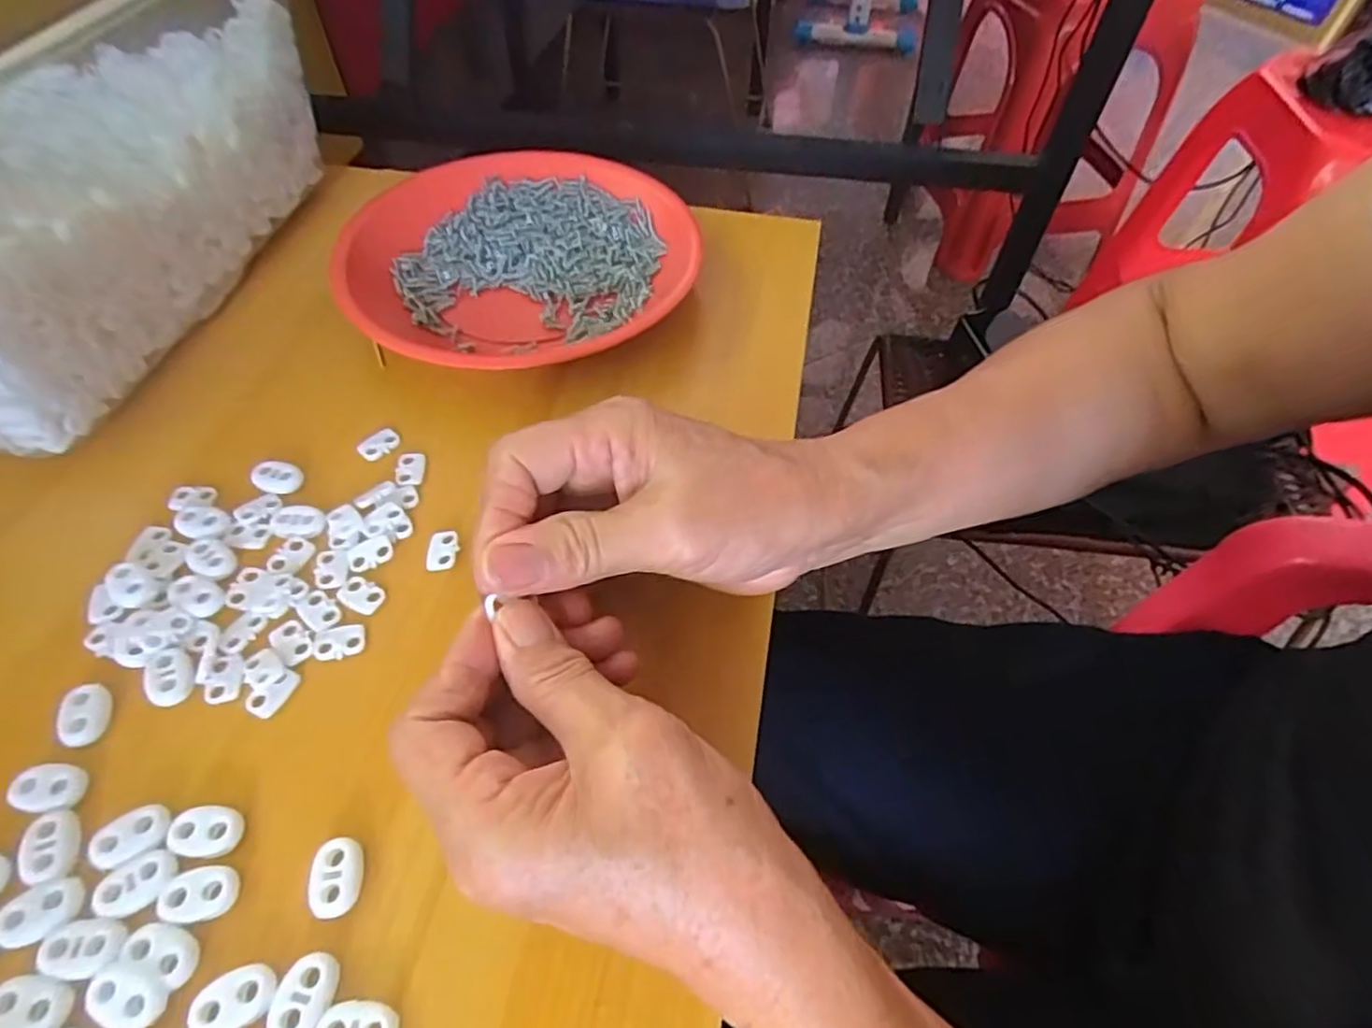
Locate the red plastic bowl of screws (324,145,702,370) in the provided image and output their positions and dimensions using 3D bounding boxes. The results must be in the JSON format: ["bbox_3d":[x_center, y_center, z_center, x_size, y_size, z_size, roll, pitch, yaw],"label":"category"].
[{"bbox_3d":[-0.091,-0.143,0.395,0.184,0.028,0.183,1,53,-1],"label":"red plastic bowl of screws"}]

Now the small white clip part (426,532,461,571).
[{"bbox_3d":[-0.102,0.015,0.297,0.012,0.004,0.018,1,53,-1],"label":"small white clip part"}]

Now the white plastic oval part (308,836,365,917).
[{"bbox_3d":[-0.111,0.114,0.223,0.016,0.006,0.023,-10,54,-9],"label":"white plastic oval part"}]

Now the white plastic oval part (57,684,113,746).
[{"bbox_3d":[-0.214,0.071,0.250,0.014,0.007,0.022,-17,56,-14],"label":"white plastic oval part"}]

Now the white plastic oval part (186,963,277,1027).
[{"bbox_3d":[-0.130,0.139,0.201,0.022,0.004,0.015,-19,56,-15],"label":"white plastic oval part"}]

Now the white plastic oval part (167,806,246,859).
[{"bbox_3d":[-0.156,0.104,0.229,0.022,0.004,0.015,3,53,0],"label":"white plastic oval part"}]

